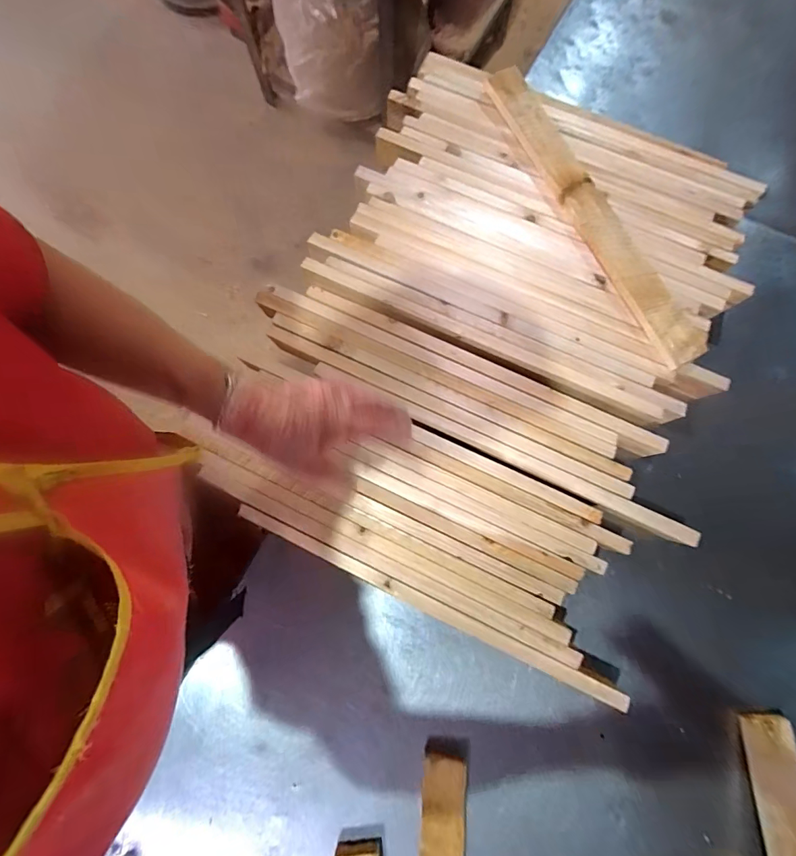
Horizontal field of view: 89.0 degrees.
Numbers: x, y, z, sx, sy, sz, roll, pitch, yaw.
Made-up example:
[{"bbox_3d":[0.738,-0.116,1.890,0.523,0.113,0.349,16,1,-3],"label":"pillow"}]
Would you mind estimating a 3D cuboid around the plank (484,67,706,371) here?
[{"bbox_3d":[0.263,-0.303,0.555,0.066,0.026,0.490,-27,81,-6],"label":"plank"}]

